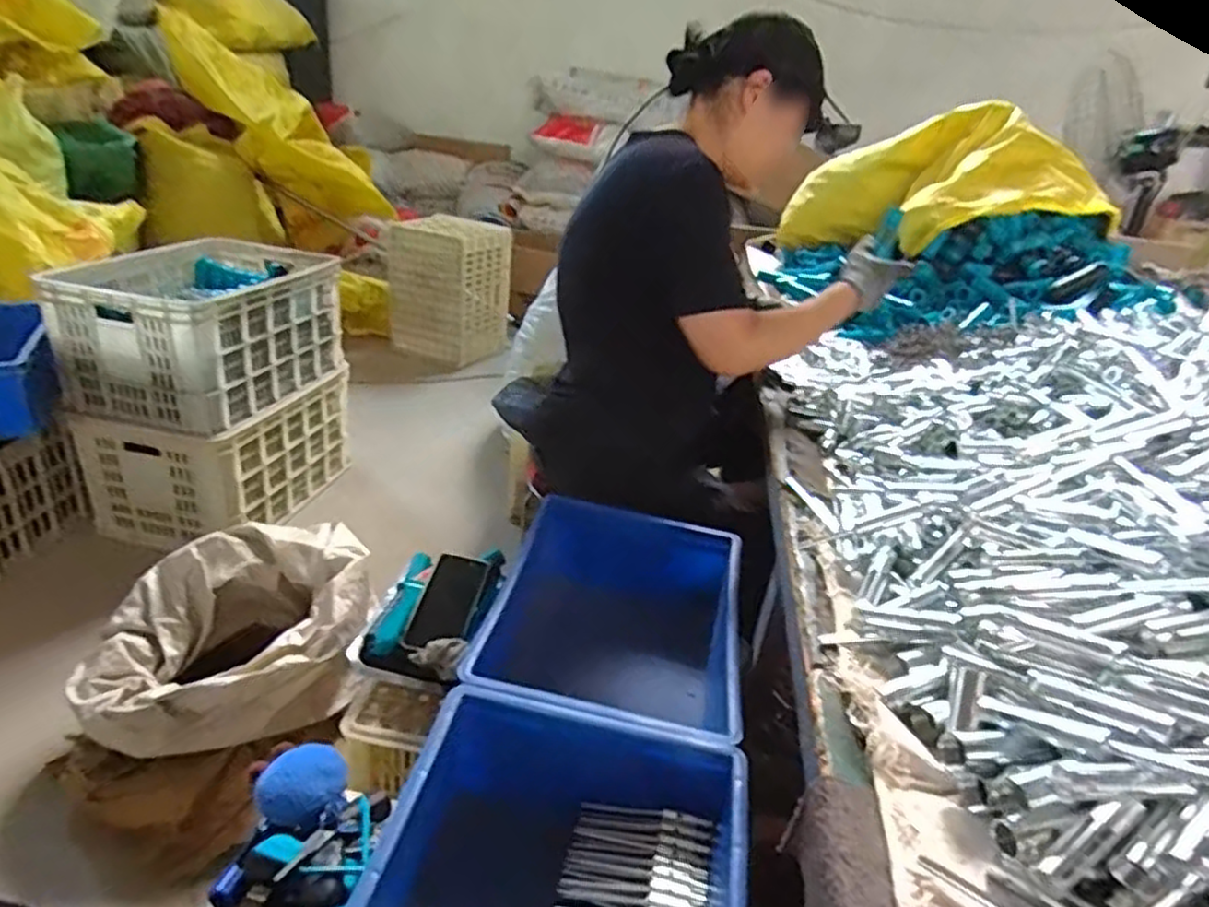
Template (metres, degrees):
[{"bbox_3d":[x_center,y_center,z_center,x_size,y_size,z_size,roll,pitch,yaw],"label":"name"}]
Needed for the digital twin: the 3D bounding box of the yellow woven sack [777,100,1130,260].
[{"bbox_3d":[0.751,-0.660,1.710,0.292,0.309,0.740,-15,18,-37],"label":"yellow woven sack"}]

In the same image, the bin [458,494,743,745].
[{"bbox_3d":[0.010,0.263,0.921,0.293,0.232,0.383,9,26,4],"label":"bin"}]

